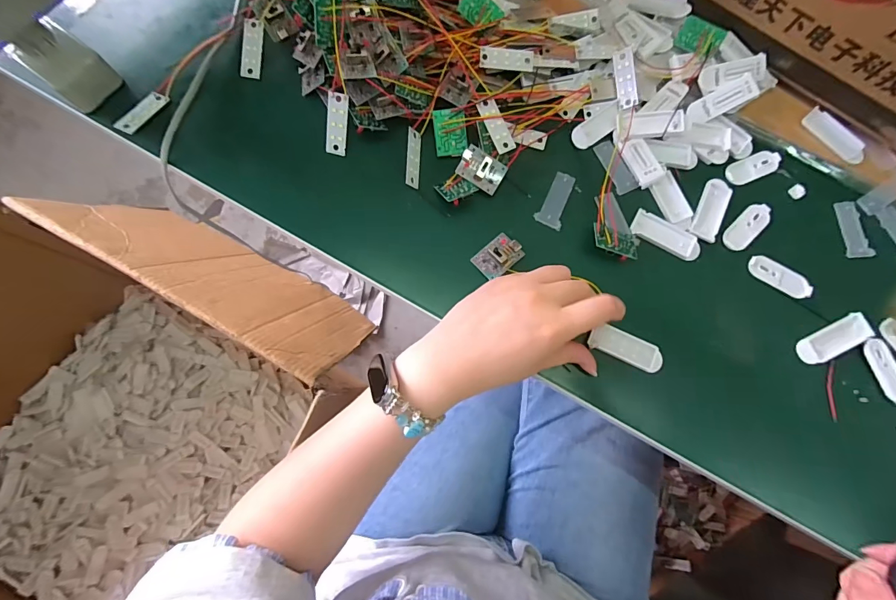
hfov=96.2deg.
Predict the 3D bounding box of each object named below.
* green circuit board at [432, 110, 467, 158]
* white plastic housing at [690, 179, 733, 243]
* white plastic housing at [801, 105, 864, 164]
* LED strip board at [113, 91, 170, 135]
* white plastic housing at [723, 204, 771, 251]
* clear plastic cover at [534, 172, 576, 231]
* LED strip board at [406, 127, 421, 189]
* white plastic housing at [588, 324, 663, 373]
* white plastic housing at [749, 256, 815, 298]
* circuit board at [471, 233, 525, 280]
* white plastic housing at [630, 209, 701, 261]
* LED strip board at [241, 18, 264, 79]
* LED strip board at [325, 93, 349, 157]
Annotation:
[{"bbox_3d":[0.003,-0.136,0.328,0.026,0.004,0.036,-8,107,-5],"label":"green circuit board"},{"bbox_3d":[0.217,-0.075,0.331,0.021,0.004,0.056,25,77,3],"label":"white plastic housing"},{"bbox_3d":[0.331,-0.141,0.343,0.021,0.005,0.056,-40,82,-10],"label":"white plastic housing"},{"bbox_3d":[-0.250,-0.152,0.327,0.017,0.005,0.047,19,61,2],"label":"LED strip board"},{"bbox_3d":[0.246,-0.060,0.330,0.050,0.005,0.020,-42,82,-11],"label":"white plastic housing"},{"bbox_3d":[0.088,-0.083,0.329,0.022,0.004,0.049,19,77,2],"label":"clear plastic cover"},{"bbox_3d":[-0.027,-0.114,0.323,0.004,0.015,0.045,2,89,41],"label":"LED strip board"},{"bbox_3d":[0.135,0.036,0.303,0.055,0.004,0.021,22,84,1],"label":"white plastic housing"},{"bbox_3d":[0.266,-0.019,0.323,0.050,0.007,0.019,34,78,5],"label":"white plastic housing"},{"bbox_3d":[0.040,-0.034,0.313,0.036,0.015,0.025,-40,82,-10],"label":"circuit board"},{"bbox_3d":[0.177,-0.052,0.325,0.057,0.004,0.023,28,77,4],"label":"white plastic housing"},{"bbox_3d":[-0.166,-0.214,0.342,0.015,0.004,0.047,4,97,-24],"label":"LED strip board"},{"bbox_3d":[-0.089,-0.140,0.321,0.016,0.005,0.046,14,120,1],"label":"LED strip board"}]

